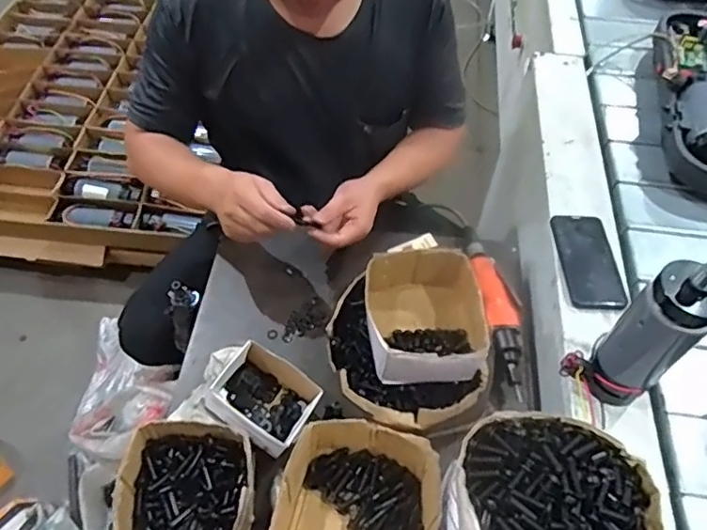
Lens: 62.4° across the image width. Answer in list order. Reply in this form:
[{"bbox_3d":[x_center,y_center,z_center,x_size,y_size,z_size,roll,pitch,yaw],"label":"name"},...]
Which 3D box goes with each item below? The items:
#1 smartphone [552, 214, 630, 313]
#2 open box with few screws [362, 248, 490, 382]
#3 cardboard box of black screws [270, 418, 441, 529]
[{"bbox_3d":[0.341,-0.008,0.846,0.070,0.016,0.169,2,54,-1],"label":"smartphone"},{"bbox_3d":[0.090,0.069,0.751,0.138,0.076,0.157,-5,54,-6],"label":"open box with few screws"},{"bbox_3d":[0.006,0.248,0.592,0.166,0.066,0.160,18,55,11],"label":"cardboard box of black screws"}]

